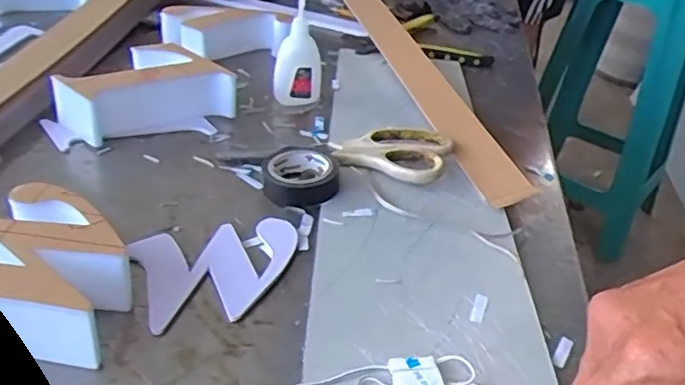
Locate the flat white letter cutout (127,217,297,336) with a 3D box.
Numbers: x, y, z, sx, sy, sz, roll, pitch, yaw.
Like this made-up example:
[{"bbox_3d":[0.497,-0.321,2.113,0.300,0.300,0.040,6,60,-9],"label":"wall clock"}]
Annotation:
[{"bbox_3d":[-0.074,0.048,0.401,0.100,0.005,0.082,-10,37,-18],"label":"flat white letter cutout"}]

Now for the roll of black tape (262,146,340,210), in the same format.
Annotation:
[{"bbox_3d":[-0.032,-0.012,0.484,0.055,0.023,0.061,-3,35,-9],"label":"roll of black tape"}]

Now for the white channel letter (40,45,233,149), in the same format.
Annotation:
[{"bbox_3d":[-0.175,-0.088,0.548,0.150,0.048,0.088,-13,38,-24],"label":"white channel letter"}]

